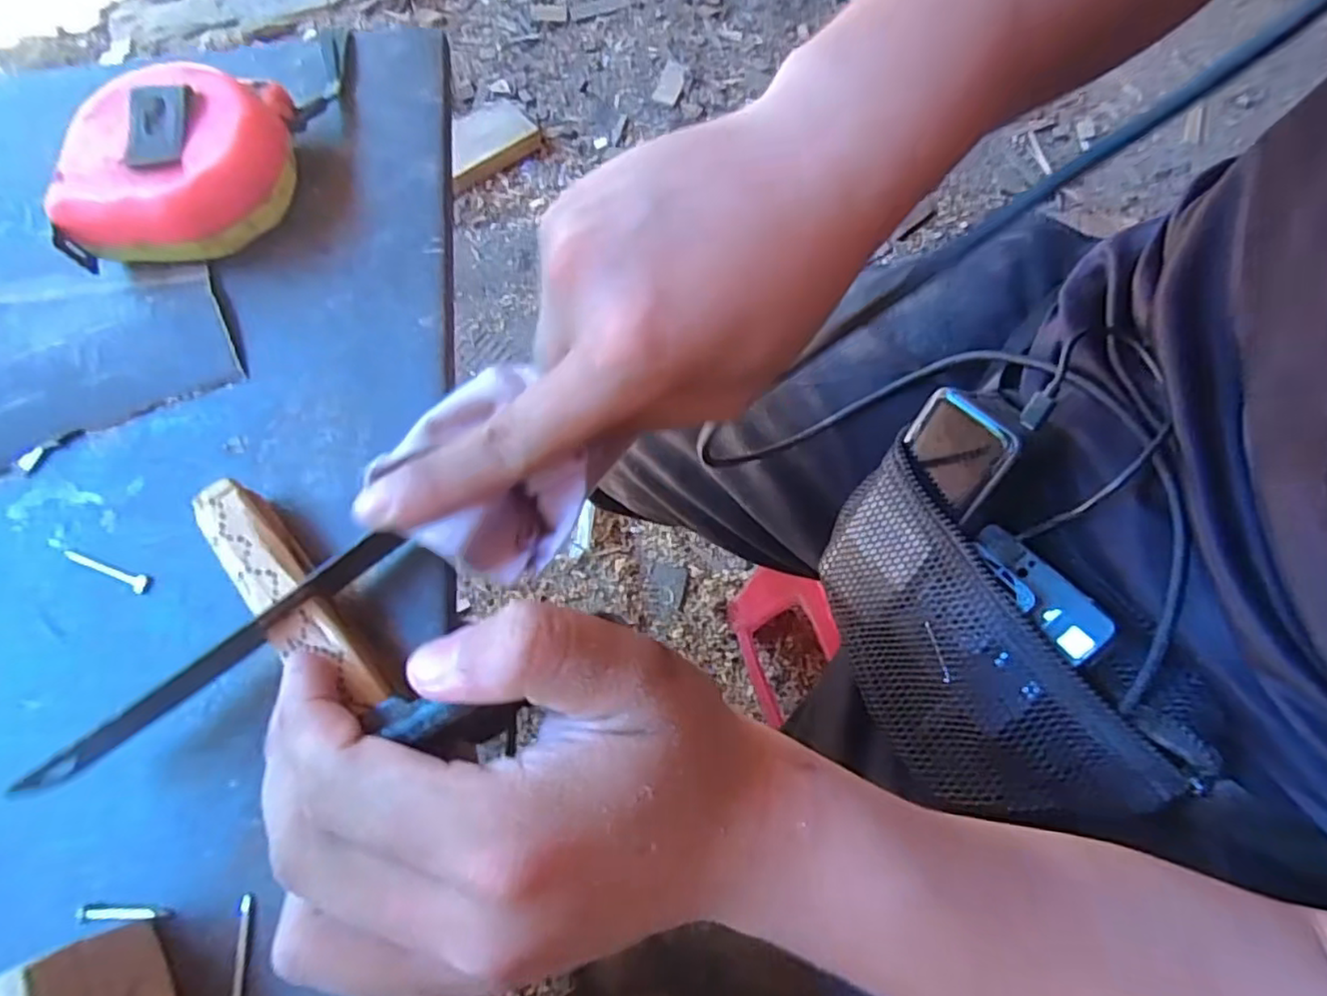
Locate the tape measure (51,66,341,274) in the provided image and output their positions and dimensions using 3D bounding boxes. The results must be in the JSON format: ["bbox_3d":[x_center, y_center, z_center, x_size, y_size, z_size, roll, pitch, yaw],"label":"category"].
[{"bbox_3d":[-0.163,-0.118,0.223,0.066,0.028,0.073,2,72,3],"label":"tape measure"}]

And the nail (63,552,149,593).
[{"bbox_3d":[-0.181,0.022,0.209,0.032,0.004,0.005,21,72,9],"label":"nail"}]

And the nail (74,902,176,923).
[{"bbox_3d":[-0.152,0.117,0.182,0.026,0.004,0.004,0,70,1],"label":"nail"}]

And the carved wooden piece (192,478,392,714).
[{"bbox_3d":[-0.110,0.029,0.191,0.020,0.009,0.085,-42,78,-13],"label":"carved wooden piece"}]

